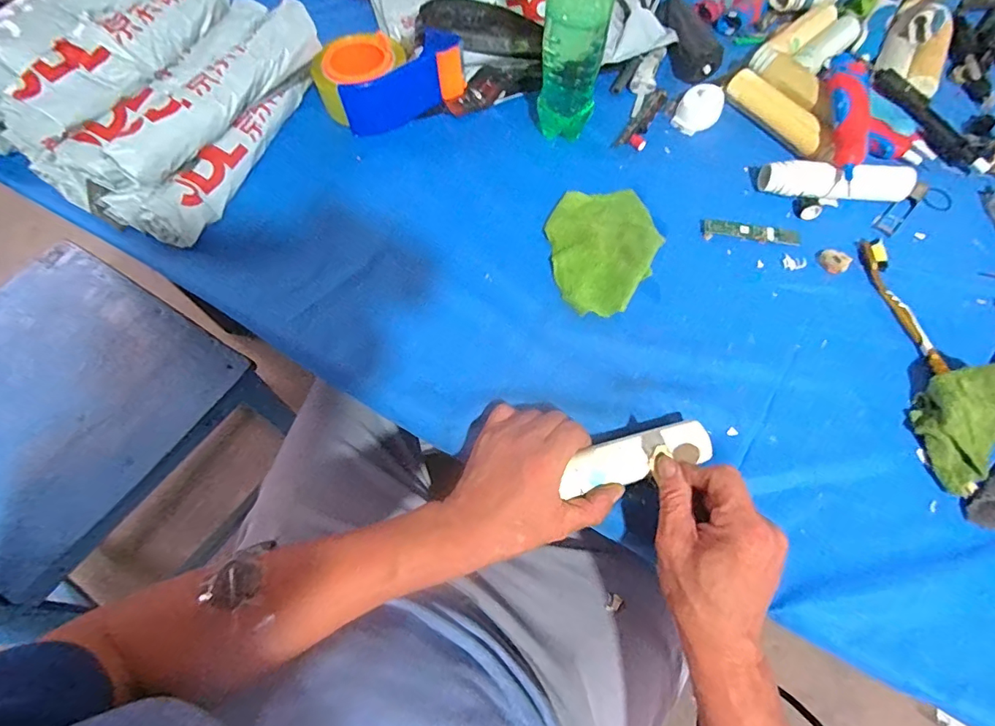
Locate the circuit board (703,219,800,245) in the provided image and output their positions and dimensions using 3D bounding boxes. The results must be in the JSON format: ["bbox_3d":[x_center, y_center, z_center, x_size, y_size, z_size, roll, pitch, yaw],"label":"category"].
[{"bbox_3d":[0.256,-0.130,0.488,0.093,0.005,0.019,8,65,4],"label":"circuit board"}]

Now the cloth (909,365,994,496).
[{"bbox_3d":[0.378,0.048,0.389,0.067,0.025,0.102,41,95,12],"label":"cloth"}]

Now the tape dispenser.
[{"bbox_3d":[-0.124,-0.333,0.550,0.161,0.054,0.100,-27,68,-11],"label":"tape dispenser"}]

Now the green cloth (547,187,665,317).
[{"bbox_3d":[0.105,-0.115,0.477,0.103,0.014,0.141,-6,65,-3],"label":"green cloth"}]

